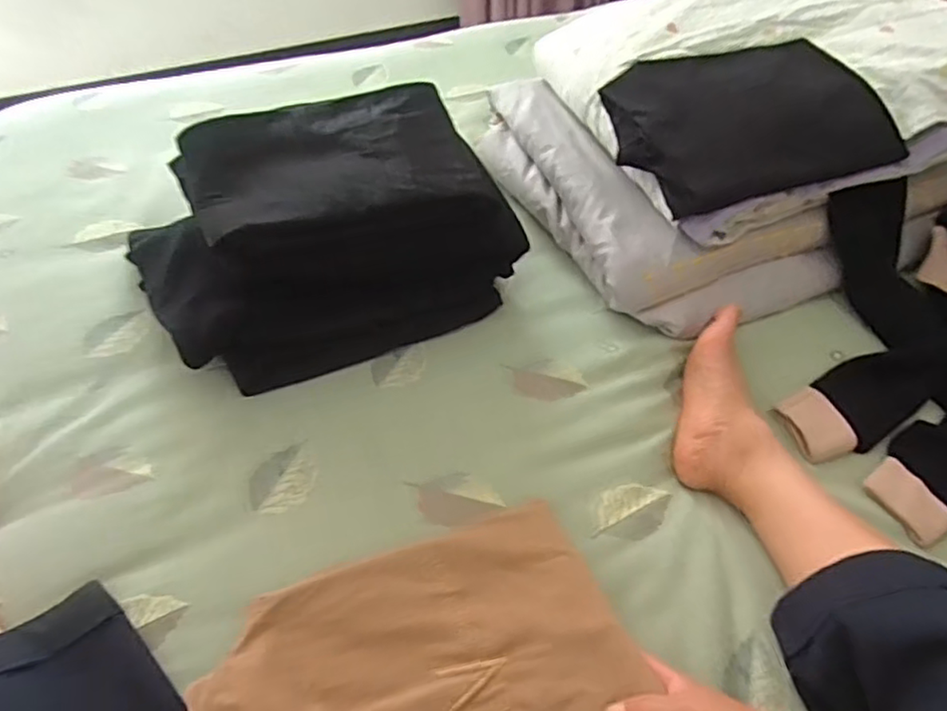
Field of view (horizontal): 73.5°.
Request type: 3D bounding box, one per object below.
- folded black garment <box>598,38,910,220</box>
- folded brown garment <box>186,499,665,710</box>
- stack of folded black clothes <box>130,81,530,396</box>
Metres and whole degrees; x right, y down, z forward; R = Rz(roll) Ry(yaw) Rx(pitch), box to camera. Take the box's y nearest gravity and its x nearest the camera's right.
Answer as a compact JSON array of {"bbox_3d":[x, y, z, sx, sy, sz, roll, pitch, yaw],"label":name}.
[{"bbox_3d":[0.340,-0.304,0.805,0.292,0.067,0.241,-14,53,-11],"label":"folded black garment"},{"bbox_3d":[-0.031,0.274,0.508,0.321,0.032,0.247,-18,53,-14],"label":"folded brown garment"},{"bbox_3d":[-0.171,-0.138,0.748,0.415,0.244,0.211,-24,55,-18],"label":"stack of folded black clothes"}]

